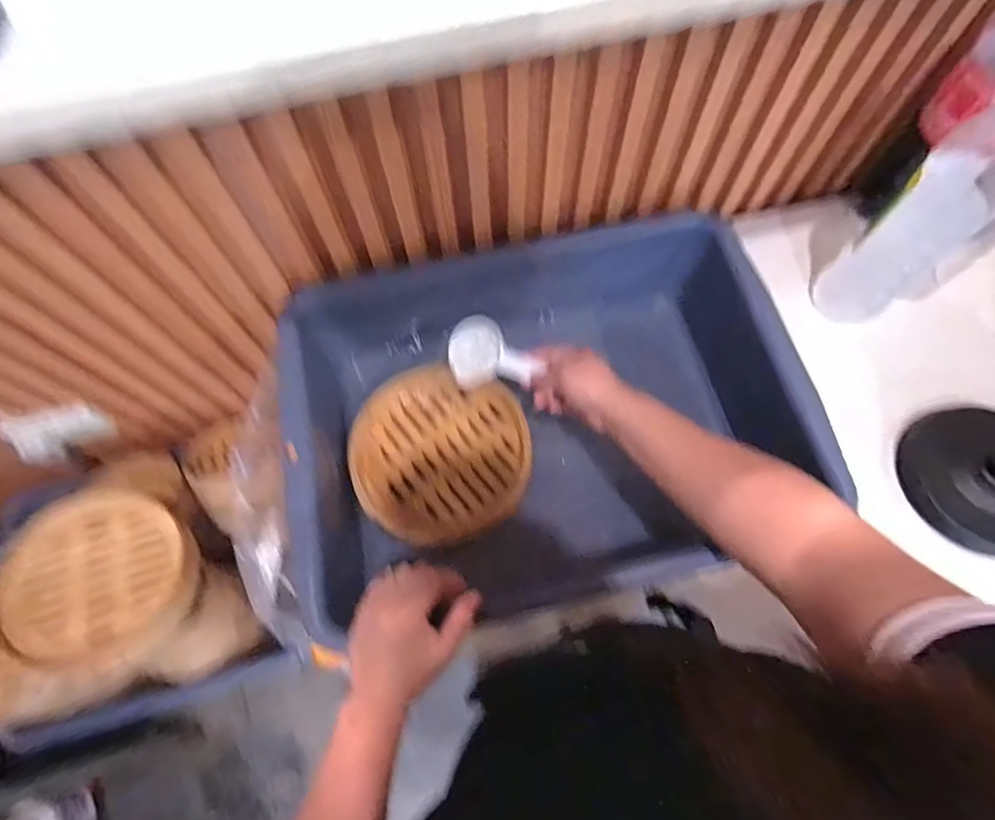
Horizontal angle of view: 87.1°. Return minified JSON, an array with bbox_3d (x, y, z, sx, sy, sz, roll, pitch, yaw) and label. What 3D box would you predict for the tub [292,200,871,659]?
[{"bbox_3d":[0.054,0.023,0.596,0.514,0.173,0.349,-14,68,-5],"label":"tub"}]

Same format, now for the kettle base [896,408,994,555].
[{"bbox_3d":[0.504,0.070,0.533,0.156,0.032,0.140,-5,68,-1],"label":"kettle base"}]

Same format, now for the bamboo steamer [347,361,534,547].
[{"bbox_3d":[-0.066,0.044,0.616,0.201,0.038,0.208,0,68,1],"label":"bamboo steamer"}]

